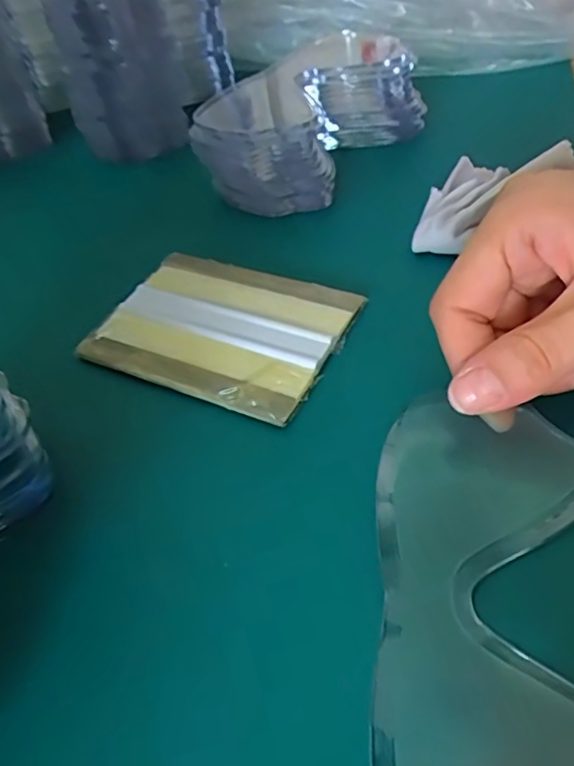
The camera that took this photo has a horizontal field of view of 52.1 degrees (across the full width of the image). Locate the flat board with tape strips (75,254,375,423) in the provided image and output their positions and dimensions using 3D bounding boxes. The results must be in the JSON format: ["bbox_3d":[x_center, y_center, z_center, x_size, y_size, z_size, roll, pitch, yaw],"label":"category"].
[{"bbox_3d":[-0.027,-0.024,0.248,0.099,0.008,0.072,17,53,24],"label":"flat board with tape strips"}]

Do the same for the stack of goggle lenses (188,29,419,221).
[{"bbox_3d":[0.020,-0.147,0.327,0.081,0.051,0.154,23,55,27],"label":"stack of goggle lenses"}]

